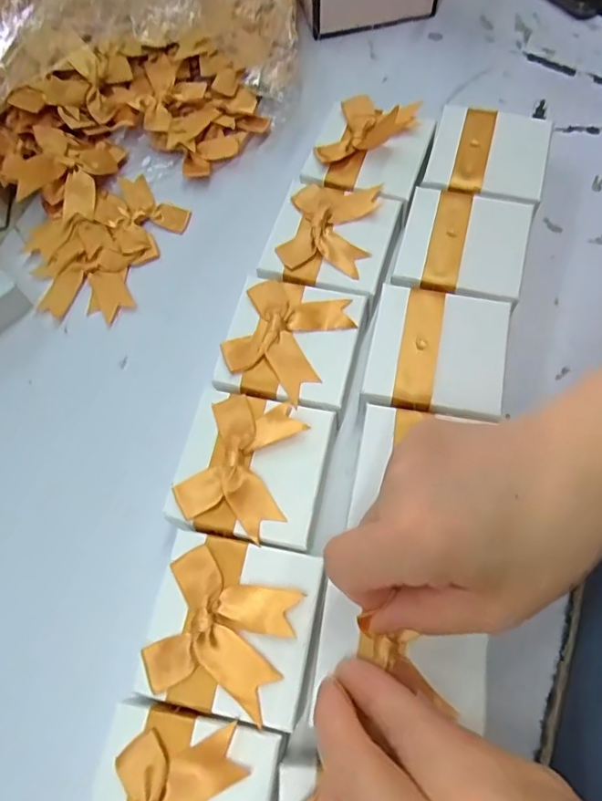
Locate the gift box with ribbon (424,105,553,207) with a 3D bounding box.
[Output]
[{"bbox_3d":[0.117,-0.150,0.343,0.069,0.027,0.072,15,68,9],"label":"gift box with ribbon"}]

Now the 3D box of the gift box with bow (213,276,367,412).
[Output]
[{"bbox_3d":[-0.004,-0.029,0.298,0.067,0.032,0.071,14,68,8],"label":"gift box with bow"}]

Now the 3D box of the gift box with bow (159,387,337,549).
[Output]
[{"bbox_3d":[-0.024,0.035,0.273,0.071,0.035,0.074,12,67,7],"label":"gift box with bow"}]

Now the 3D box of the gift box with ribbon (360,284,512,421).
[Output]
[{"bbox_3d":[0.072,-0.023,0.292,0.068,0.027,0.071,12,67,7],"label":"gift box with ribbon"}]

